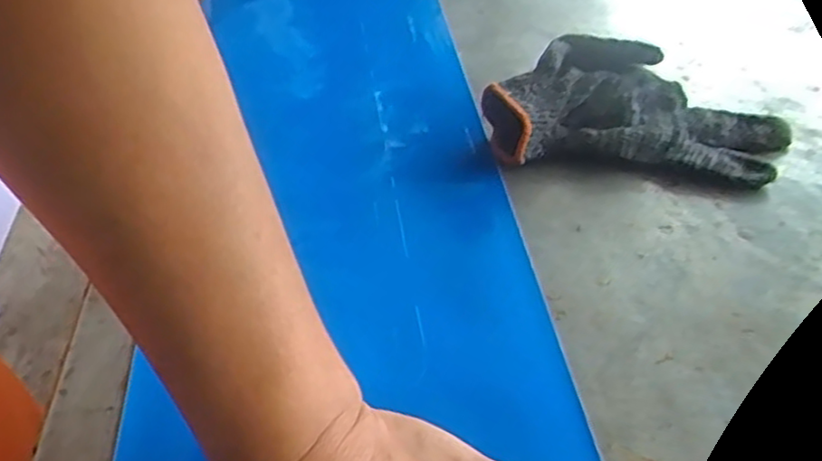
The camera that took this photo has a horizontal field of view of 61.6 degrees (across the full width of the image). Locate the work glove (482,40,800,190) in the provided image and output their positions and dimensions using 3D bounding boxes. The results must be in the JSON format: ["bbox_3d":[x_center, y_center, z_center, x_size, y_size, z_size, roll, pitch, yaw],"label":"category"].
[{"bbox_3d":[0.140,-0.077,0.427,0.181,0.044,0.096,3,44,9],"label":"work glove"}]

